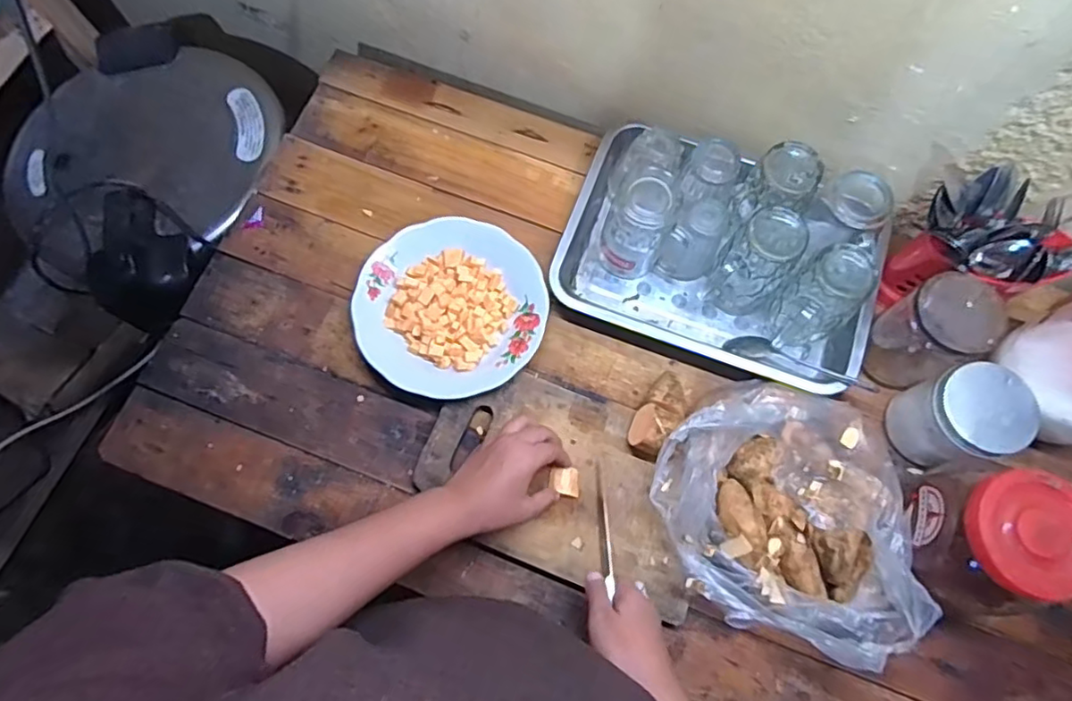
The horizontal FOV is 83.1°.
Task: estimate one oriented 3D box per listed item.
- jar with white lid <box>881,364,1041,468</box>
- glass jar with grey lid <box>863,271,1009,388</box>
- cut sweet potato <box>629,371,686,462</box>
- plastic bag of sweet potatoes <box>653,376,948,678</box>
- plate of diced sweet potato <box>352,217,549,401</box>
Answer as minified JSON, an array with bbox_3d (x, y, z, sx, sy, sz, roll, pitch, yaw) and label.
[{"bbox_3d":[0.426,0.067,0.611,0.089,0.102,0.084,0,72,-1],"label":"jar with white lid"},{"bbox_3d":[0.402,-0.018,0.625,0.076,0.128,0.078,0,72,-1],"label":"glass jar with grey lid"},{"bbox_3d":[0.130,0.065,0.635,0.041,0.047,0.100,24,55,7],"label":"cut sweet potato"},{"bbox_3d":[0.237,0.149,0.592,0.236,0.092,0.228,18,73,5],"label":"plastic bag of sweet potatoes"},{"bbox_3d":[-0.094,-0.045,0.680,0.203,0.037,0.200,0,72,-1],"label":"plate of diced sweet potato"}]

